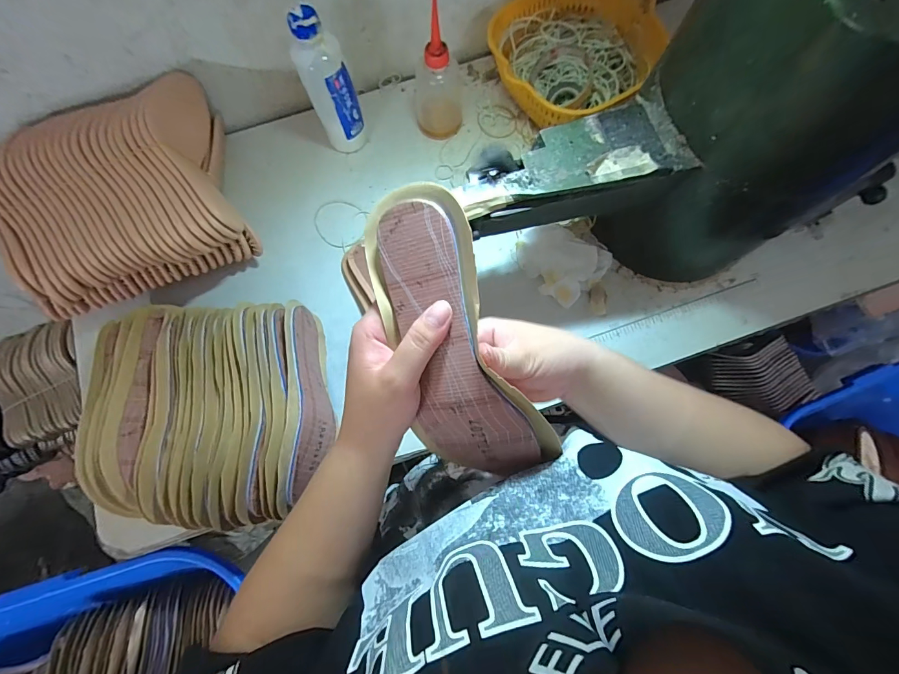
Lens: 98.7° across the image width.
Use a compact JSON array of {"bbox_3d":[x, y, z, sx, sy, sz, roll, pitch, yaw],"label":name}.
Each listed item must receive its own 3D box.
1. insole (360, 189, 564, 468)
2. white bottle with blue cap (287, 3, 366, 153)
[{"bbox_3d":[-0.001,0.007,0.269,0.089,0.026,0.207,-20,98,18],"label":"insole"},{"bbox_3d":[-0.144,-0.303,0.476,0.044,0.171,0.050,34,79,10],"label":"white bottle with blue cap"}]

